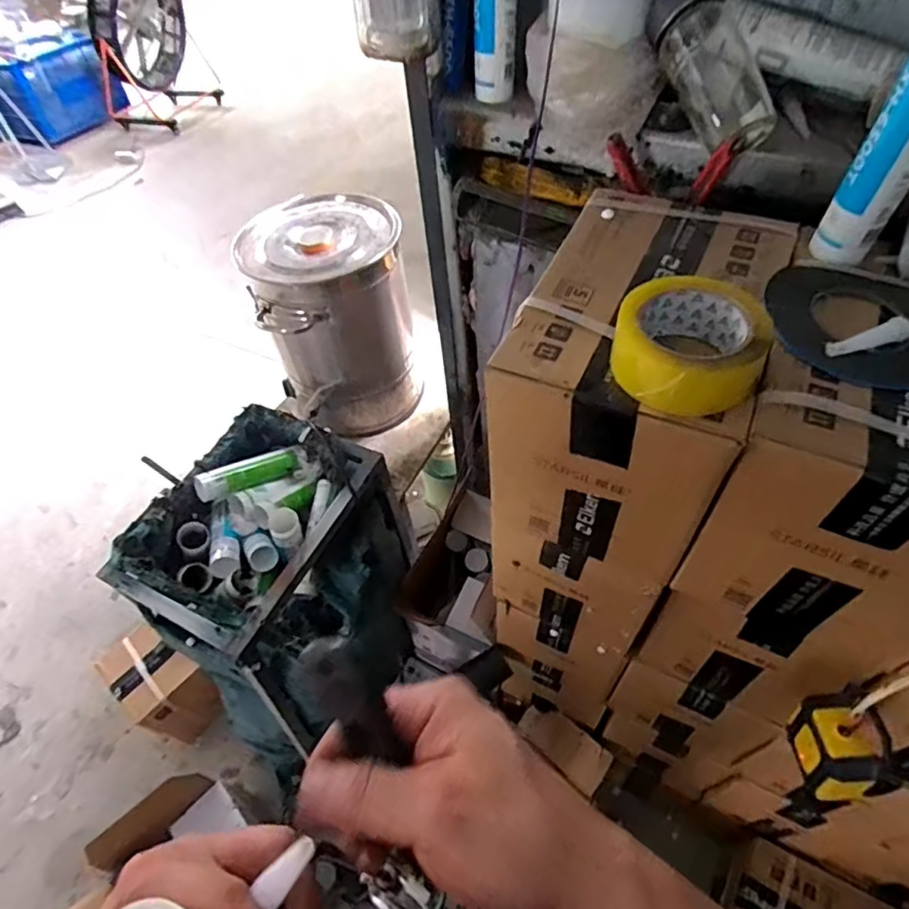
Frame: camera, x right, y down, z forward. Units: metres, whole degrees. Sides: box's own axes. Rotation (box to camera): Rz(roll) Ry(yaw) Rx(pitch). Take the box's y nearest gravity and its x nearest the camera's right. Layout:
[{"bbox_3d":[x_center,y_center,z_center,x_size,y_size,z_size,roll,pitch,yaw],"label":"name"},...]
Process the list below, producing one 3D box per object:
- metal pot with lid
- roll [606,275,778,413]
[{"bbox_3d":[-0.229,-0.264,1.178,0.272,0.400,0.257,-3,51,3],"label":"metal pot with lid"},{"bbox_3d":[0.179,-0.084,0.443,0.104,0.053,0.104,-3,51,3],"label":"roll"}]

